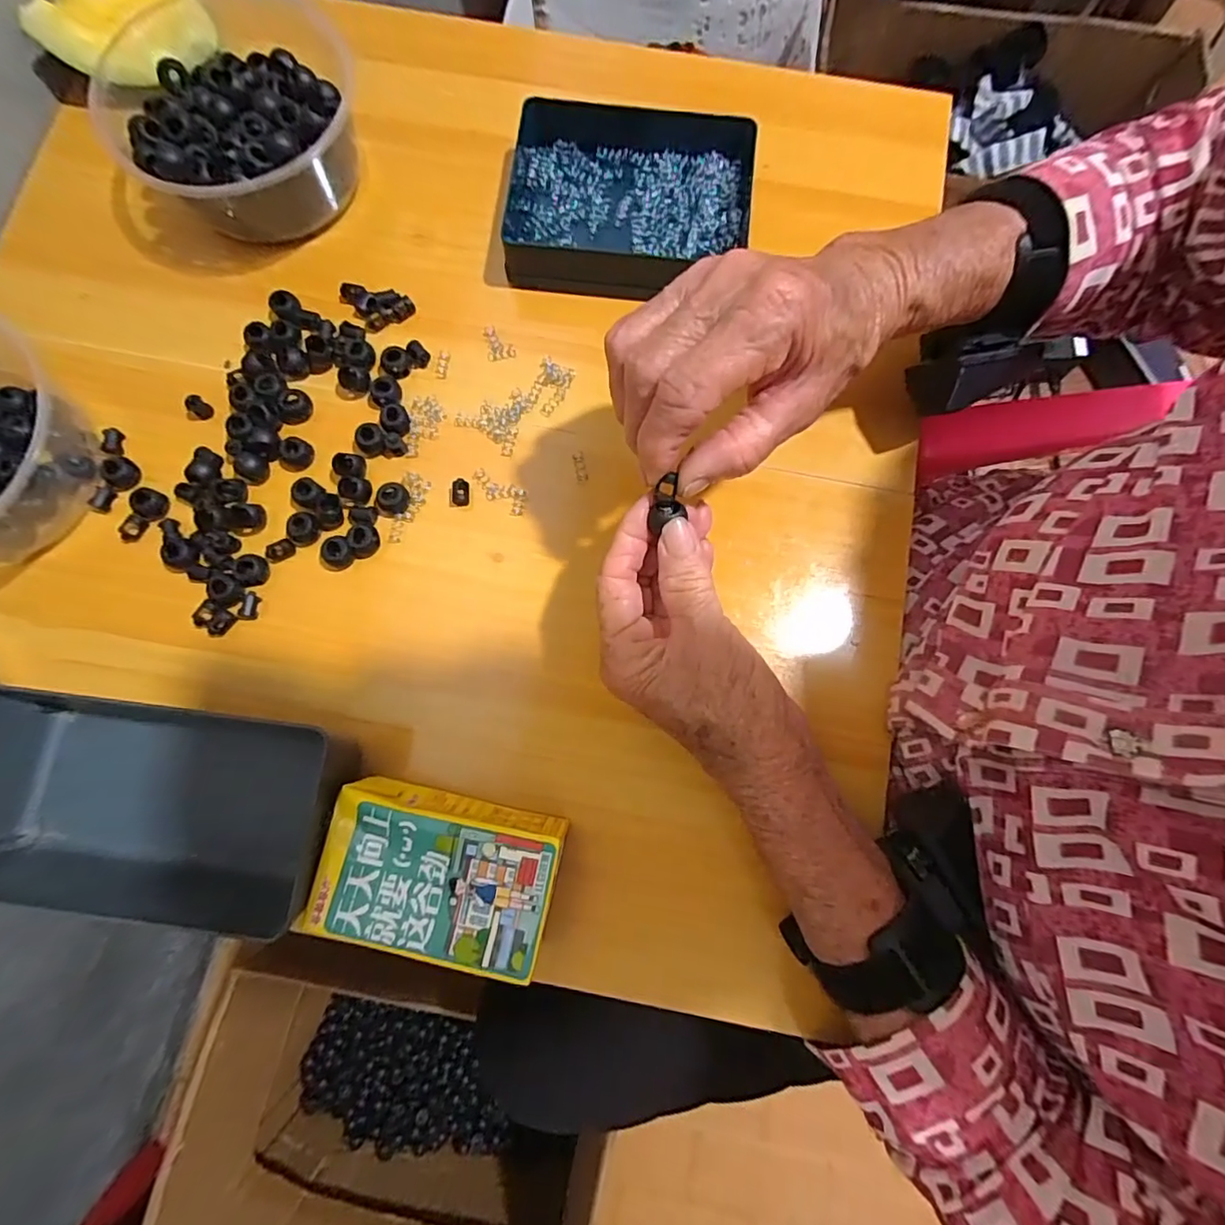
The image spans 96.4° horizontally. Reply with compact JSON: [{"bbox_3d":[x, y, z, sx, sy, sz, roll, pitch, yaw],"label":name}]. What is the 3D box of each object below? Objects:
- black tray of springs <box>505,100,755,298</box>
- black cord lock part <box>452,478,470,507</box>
[{"bbox_3d":[0.009,-0.255,0.342,0.150,0.031,0.110,6,79,0],"label":"black tray of springs"},{"bbox_3d":[-0.089,-0.070,0.320,0.010,0.005,0.016,2,79,0],"label":"black cord lock part"}]

